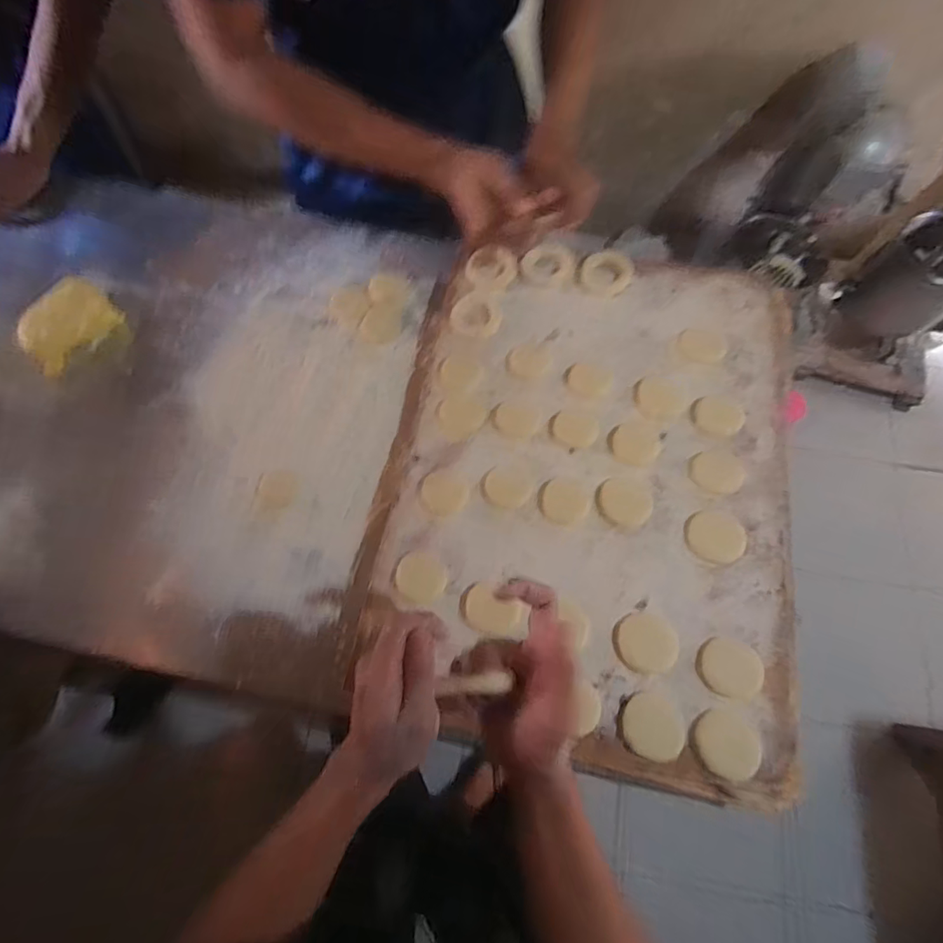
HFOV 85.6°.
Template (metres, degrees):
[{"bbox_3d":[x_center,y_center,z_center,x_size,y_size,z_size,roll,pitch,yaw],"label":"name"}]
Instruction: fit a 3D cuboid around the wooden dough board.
[{"bbox_3d":[0.144,-0.016,0.575,0.425,0.029,0.599,14,69,5],"label":"wooden dough board"}]

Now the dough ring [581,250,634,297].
[{"bbox_3d":[0.178,-0.262,0.670,0.064,0.011,0.073,11,69,4],"label":"dough ring"}]

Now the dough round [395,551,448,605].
[{"bbox_3d":[-0.051,0.110,0.525,0.051,0.004,0.052,0,68,0],"label":"dough round"}]

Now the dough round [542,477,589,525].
[{"bbox_3d":[0.101,0.032,0.549,0.047,0.004,0.052,15,69,5],"label":"dough round"}]

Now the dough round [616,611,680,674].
[{"bbox_3d":[0.170,0.165,0.492,0.056,0.004,0.054,0,68,0],"label":"dough round"}]

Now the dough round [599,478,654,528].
[{"bbox_3d":[0.167,0.032,0.549,0.055,0.004,0.052,0,68,0],"label":"dough round"}]

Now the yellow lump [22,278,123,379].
[{"bbox_3d":[-0.521,-0.190,0.655,0.073,0.046,0.113,38,73,13],"label":"yellow lump"}]

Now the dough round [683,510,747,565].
[{"bbox_3d":[0.254,0.068,0.532,0.059,0.006,0.054,0,68,0],"label":"dough round"}]

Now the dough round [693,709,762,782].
[{"bbox_3d":[0.228,0.244,0.454,0.057,0.004,0.051,41,74,14],"label":"dough round"}]

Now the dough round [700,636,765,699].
[{"bbox_3d":[0.248,0.186,0.485,0.054,0.007,0.052,0,68,0],"label":"dough round"}]

